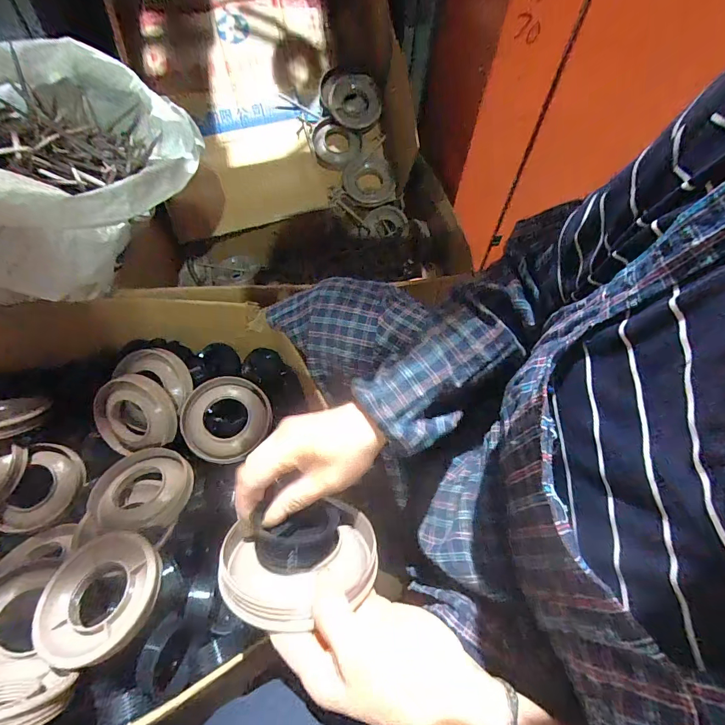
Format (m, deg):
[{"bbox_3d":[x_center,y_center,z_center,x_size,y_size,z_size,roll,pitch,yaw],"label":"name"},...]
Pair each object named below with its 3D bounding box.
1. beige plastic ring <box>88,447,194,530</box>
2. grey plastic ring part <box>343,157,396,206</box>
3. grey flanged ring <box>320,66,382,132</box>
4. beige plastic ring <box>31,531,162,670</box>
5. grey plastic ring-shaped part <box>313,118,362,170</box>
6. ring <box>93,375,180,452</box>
[{"bbox_3d":[-0.297,0.175,0.521,0.117,0.030,0.117,5,46,-5],"label":"beige plastic ring"},{"bbox_3d":[0.017,-0.444,0.939,0.124,0.108,0.027,-7,18,-2],"label":"grey plastic ring part"},{"bbox_3d":[-0.030,-0.649,0.943,0.137,0.128,0.080,-13,39,-27],"label":"grey flanged ring"},{"bbox_3d":[-0.293,0.255,0.421,0.122,0.030,0.124,1,56,-2],"label":"beige plastic ring"},{"bbox_3d":[-0.065,-0.539,0.952,0.116,0.108,0.040,13,18,-15],"label":"grey plastic ring-shaped part"},{"bbox_3d":[-0.350,0.080,0.588,0.117,0.117,0.027,-30,16,2],"label":"ring"}]

